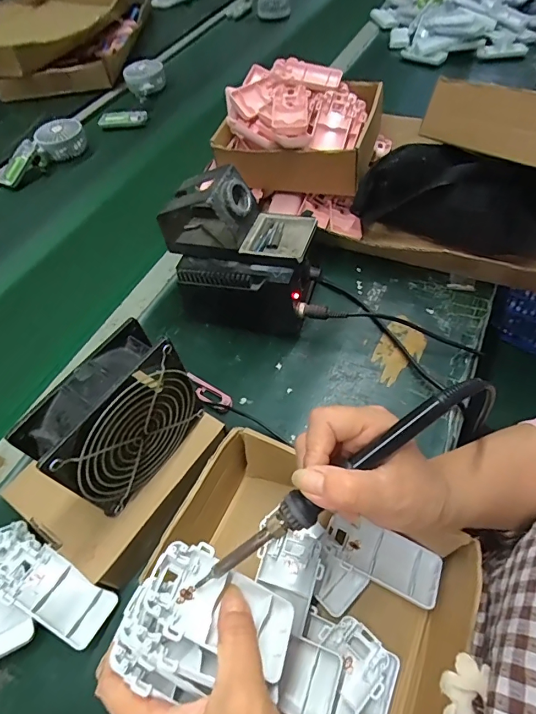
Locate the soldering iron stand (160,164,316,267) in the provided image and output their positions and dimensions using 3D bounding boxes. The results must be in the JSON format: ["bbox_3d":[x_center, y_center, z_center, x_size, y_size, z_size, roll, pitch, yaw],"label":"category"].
[{"bbox_3d":[-0.036,-0.156,0.474,0.166,0.082,0.082,13,56,13],"label":"soldering iron stand"}]

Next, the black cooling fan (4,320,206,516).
[{"bbox_3d":[-0.115,0.051,0.340,0.045,0.117,0.116,28,61,22],"label":"black cooling fan"}]

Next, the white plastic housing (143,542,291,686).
[{"bbox_3d":[-0.026,0.151,0.261,0.094,0.020,0.047,32,58,-13],"label":"white plastic housing"}]

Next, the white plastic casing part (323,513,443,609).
[{"bbox_3d":[0.094,0.164,0.354,0.094,0.004,0.043,22,55,10],"label":"white plastic casing part"}]

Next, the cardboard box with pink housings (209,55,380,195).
[{"bbox_3d":[0.044,-0.341,0.634,0.207,0.108,0.189,11,56,12],"label":"cardboard box with pink housings"}]

